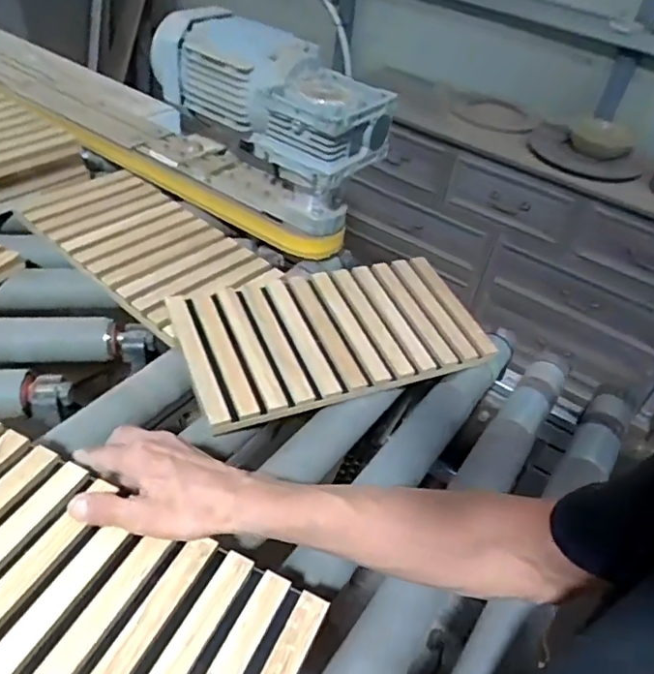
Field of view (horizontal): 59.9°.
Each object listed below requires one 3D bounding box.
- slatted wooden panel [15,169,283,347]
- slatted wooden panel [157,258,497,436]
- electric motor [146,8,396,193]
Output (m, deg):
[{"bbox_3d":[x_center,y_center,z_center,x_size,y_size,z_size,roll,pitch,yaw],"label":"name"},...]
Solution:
[{"bbox_3d":[-0.248,-0.132,0.773,0.365,0.027,0.182,34,48,24],"label":"slatted wooden panel"},{"bbox_3d":[0.012,-0.011,0.677,0.352,0.035,0.186,-11,47,-22],"label":"slatted wooden panel"},{"bbox_3d":[-0.076,-0.342,0.784,0.154,0.115,0.358,-29,55,-34],"label":"electric motor"}]

